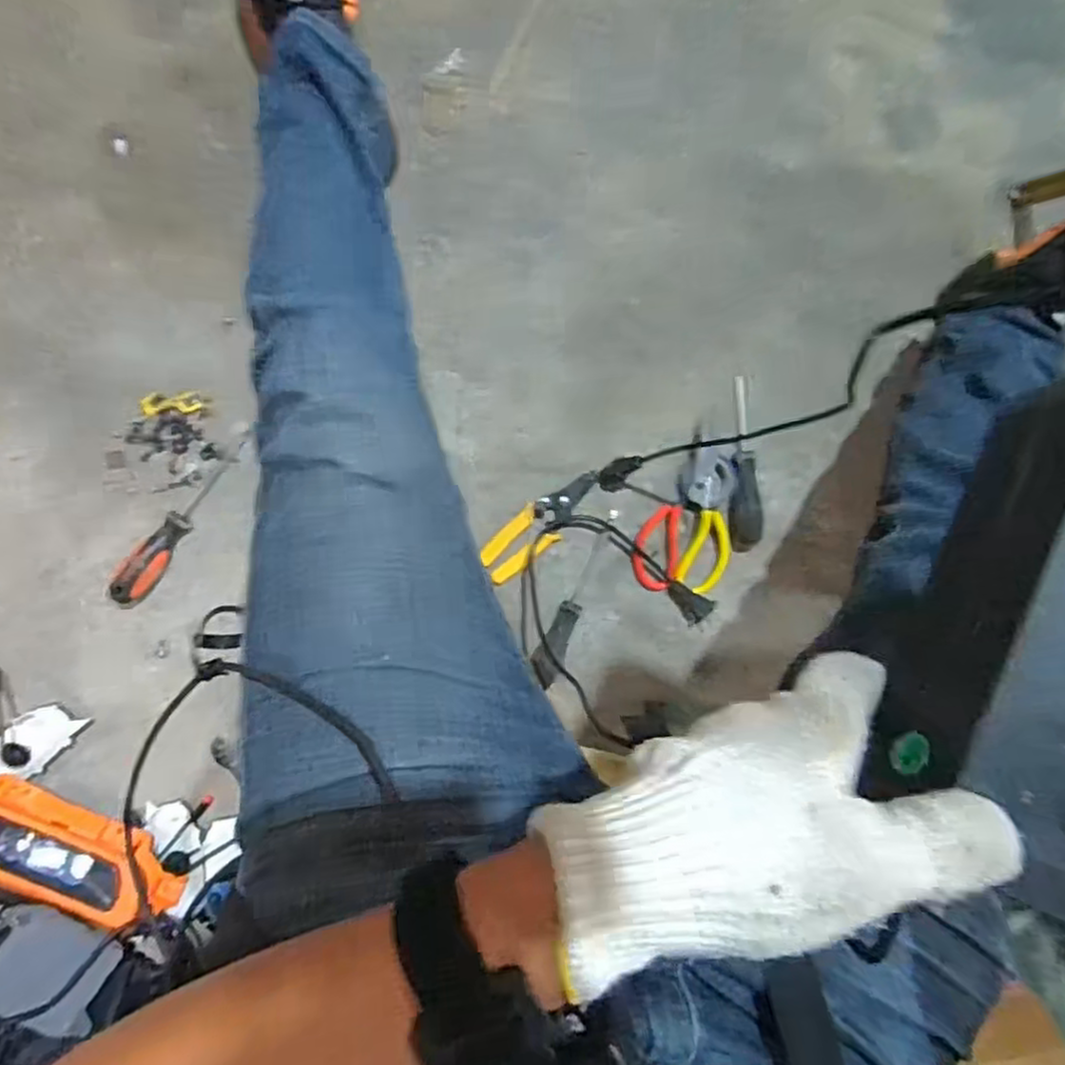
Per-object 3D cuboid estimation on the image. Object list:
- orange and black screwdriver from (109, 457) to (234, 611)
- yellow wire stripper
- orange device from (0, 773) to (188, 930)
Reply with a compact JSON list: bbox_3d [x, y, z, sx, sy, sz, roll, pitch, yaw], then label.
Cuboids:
[{"bbox_3d":[-0.385,0.000,0.763,0.040,0.028,0.184,35,80,-5],"label":"orange and black screwdriver"},{"bbox_3d":[0.011,-0.009,0.796,0.157,0.020,0.050,-40,97,-1],"label":"yellow wire stripper"},{"bbox_3d":[-0.488,0.320,0.715,0.262,0.087,0.073,31,94,-5],"label":"orange device"}]

